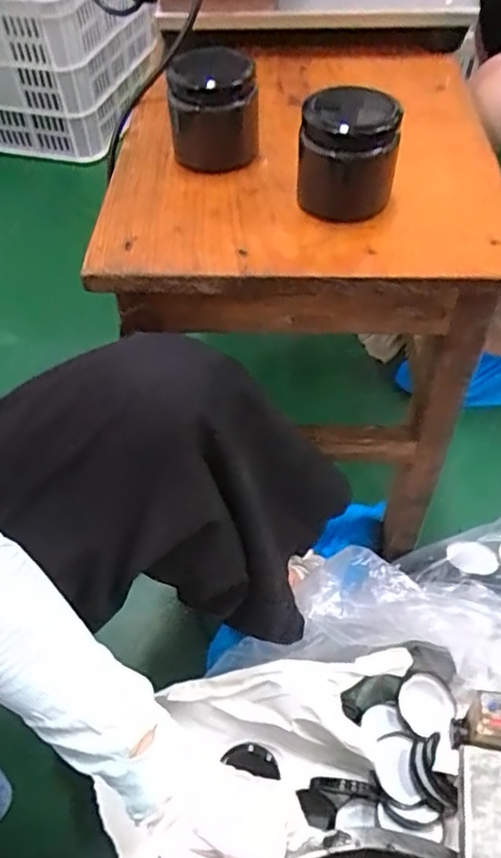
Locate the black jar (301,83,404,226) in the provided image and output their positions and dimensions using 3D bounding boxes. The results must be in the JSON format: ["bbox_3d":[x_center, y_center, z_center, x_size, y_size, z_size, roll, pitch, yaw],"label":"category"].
[{"bbox_3d":[0.067,-0.189,0.434,0.065,0.069,0.064,6,53,8],"label":"black jar"}]

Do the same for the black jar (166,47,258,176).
[{"bbox_3d":[-0.028,-0.241,0.475,0.064,0.064,0.057,-5,52,-1],"label":"black jar"}]

